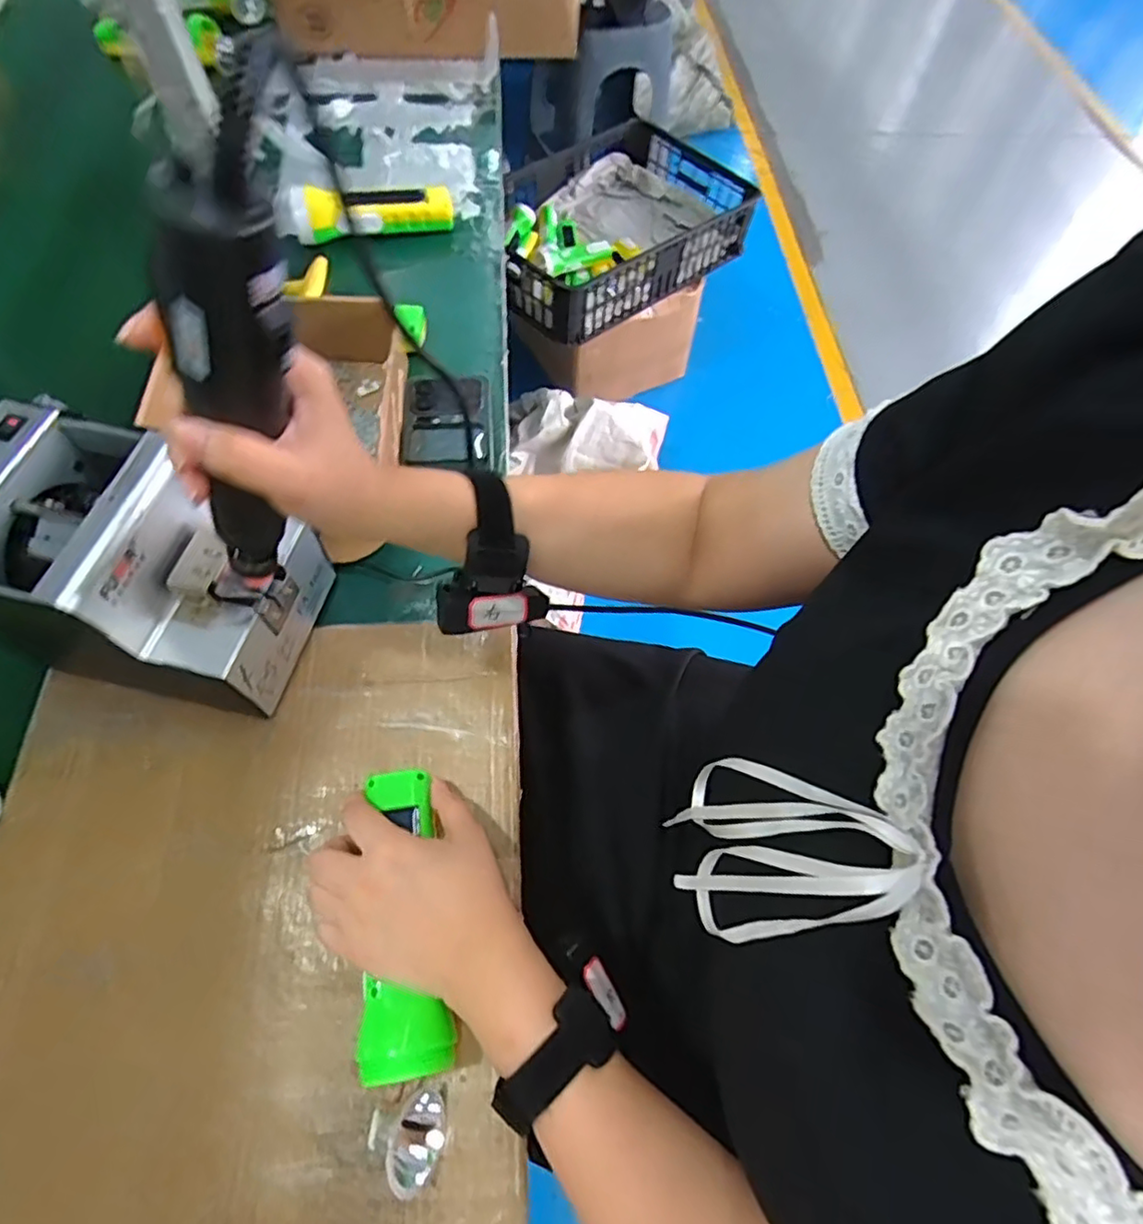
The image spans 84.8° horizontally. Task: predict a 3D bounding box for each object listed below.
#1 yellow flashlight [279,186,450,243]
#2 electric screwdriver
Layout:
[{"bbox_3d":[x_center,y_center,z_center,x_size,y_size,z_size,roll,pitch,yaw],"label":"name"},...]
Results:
[{"bbox_3d":[-0.225,-0.439,0.685,0.187,0.049,0.048,-12,64,-8],"label":"yellow flashlight"},{"bbox_3d":[-0.152,-0.074,0.295,0.036,0.273,0.030,14,61,-16],"label":"electric screwdriver"}]

